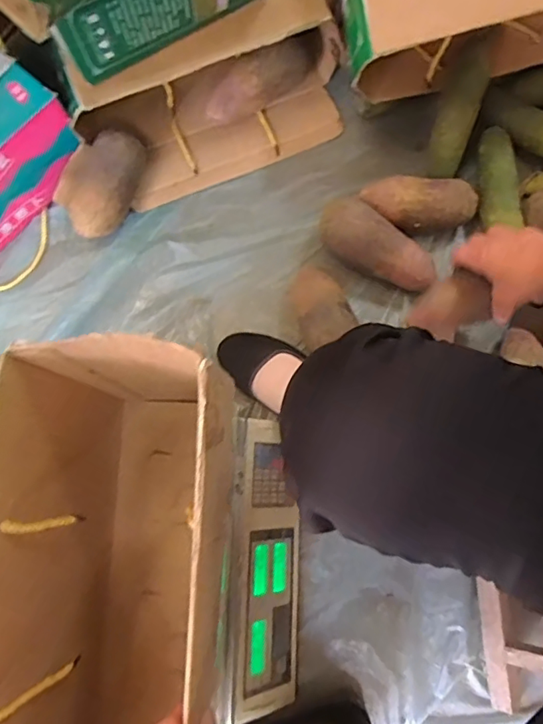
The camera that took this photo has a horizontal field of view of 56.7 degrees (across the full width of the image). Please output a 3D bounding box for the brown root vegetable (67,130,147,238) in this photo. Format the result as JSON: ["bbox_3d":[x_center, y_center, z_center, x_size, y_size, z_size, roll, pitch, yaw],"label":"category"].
[{"bbox_3d":[-0.239,-0.251,0.710,0.085,0.067,0.153,23,82,5],"label":"brown root vegetable"}]

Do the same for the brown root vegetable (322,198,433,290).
[{"bbox_3d":[0.140,-0.148,0.683,0.176,0.088,0.070,34,83,6],"label":"brown root vegetable"}]

